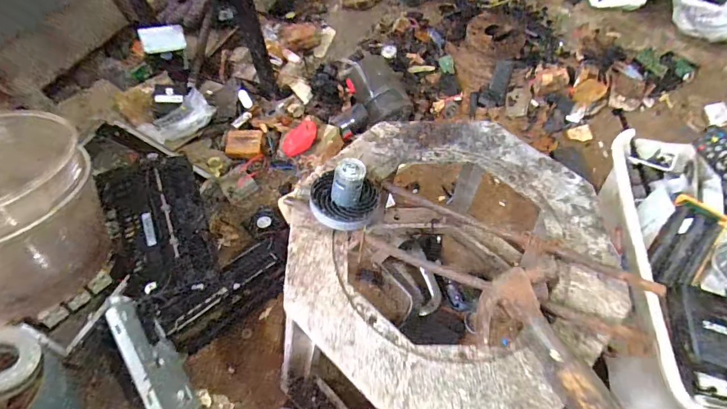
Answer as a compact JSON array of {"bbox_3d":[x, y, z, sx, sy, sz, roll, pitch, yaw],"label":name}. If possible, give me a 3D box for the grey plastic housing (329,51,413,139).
[{"bbox_3d":[0.003,-0.245,1.015,0.173,0.112,0.162,-23,60,-11],"label":"grey plastic housing"}]

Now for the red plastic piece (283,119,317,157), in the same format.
[{"bbox_3d":[-0.147,-0.151,0.995,0.096,0.014,0.062,-34,73,21],"label":"red plastic piece"}]

